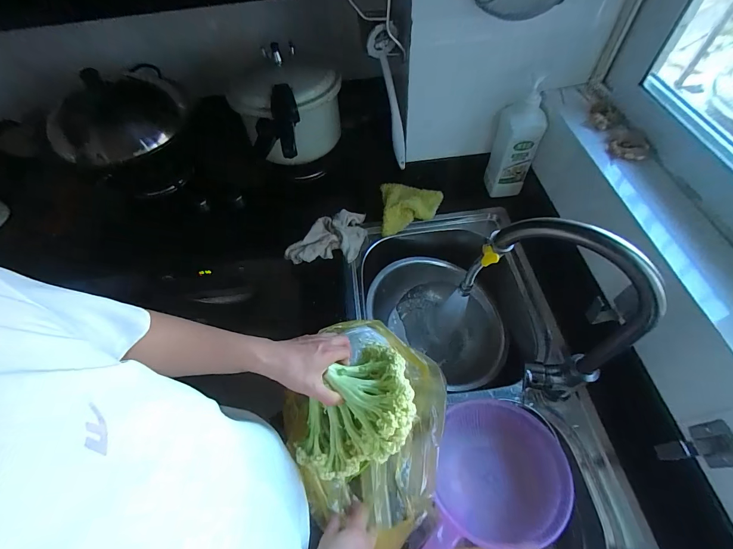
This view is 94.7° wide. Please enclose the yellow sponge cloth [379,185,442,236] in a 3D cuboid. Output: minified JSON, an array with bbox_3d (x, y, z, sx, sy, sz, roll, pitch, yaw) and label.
[{"bbox_3d":[0.112,-0.172,0.834,0.146,0.031,0.158,-2,57,3],"label":"yellow sponge cloth"}]

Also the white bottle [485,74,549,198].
[{"bbox_3d":[0.325,-0.280,0.741,0.090,0.251,0.050,19,60,16],"label":"white bottle"}]

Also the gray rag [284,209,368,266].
[{"bbox_3d":[-0.095,-0.091,0.803,0.179,0.037,0.131,-2,57,3],"label":"gray rag"}]

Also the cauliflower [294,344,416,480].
[{"bbox_3d":[-0.002,0.187,0.457,0.120,0.115,0.187,27,62,20],"label":"cauliflower"}]

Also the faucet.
[{"bbox_3d":[0.236,0.055,0.454,0.216,0.305,0.063,26,62,20],"label":"faucet"}]

